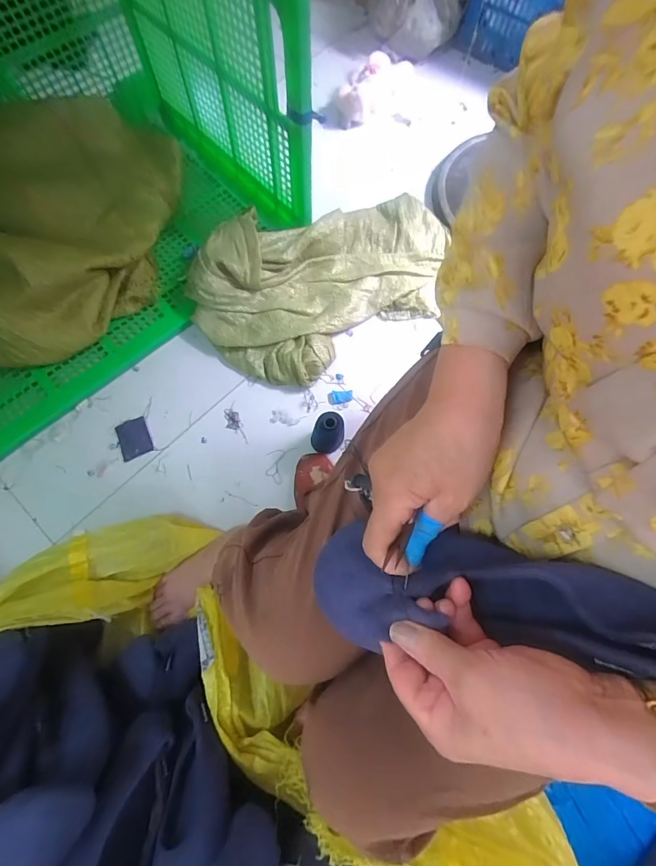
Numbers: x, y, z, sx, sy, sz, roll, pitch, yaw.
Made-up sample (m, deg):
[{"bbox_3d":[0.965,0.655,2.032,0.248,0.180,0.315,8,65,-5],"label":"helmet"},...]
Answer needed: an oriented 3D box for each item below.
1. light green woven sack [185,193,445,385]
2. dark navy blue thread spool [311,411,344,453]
[{"bbox_3d":[0.010,-0.344,0.885,0.590,0.126,0.345,-30,76,-10],"label":"light green woven sack"},{"bbox_3d":[-0.001,0.006,0.770,0.059,0.113,0.062,0,73,-1],"label":"dark navy blue thread spool"}]

